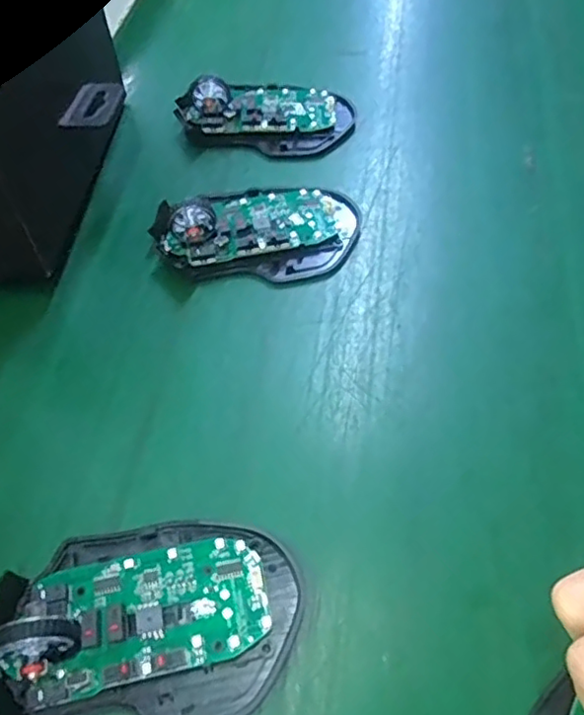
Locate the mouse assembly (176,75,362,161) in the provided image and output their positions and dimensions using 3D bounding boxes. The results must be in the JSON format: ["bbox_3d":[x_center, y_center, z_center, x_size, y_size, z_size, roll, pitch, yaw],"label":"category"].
[{"bbox_3d":[-0.018,-0.167,0.409,0.116,0.029,0.064,13,52,2],"label":"mouse assembly"}]

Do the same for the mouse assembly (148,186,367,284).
[{"bbox_3d":[-0.021,-0.080,0.351,0.115,0.027,0.072,7,52,-2],"label":"mouse assembly"}]

